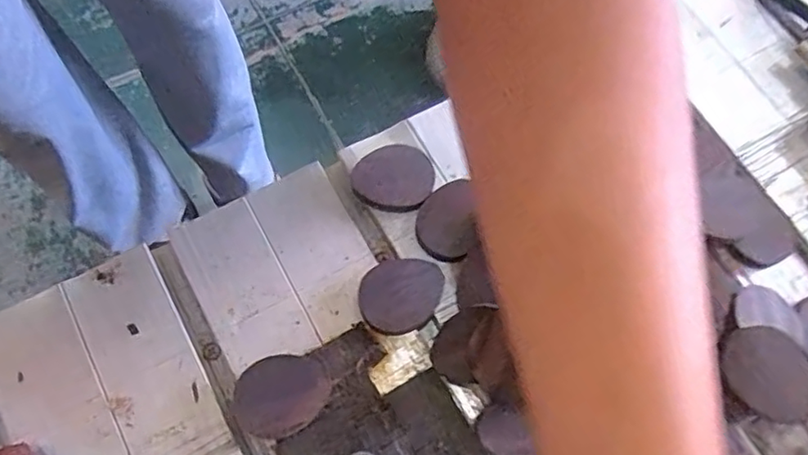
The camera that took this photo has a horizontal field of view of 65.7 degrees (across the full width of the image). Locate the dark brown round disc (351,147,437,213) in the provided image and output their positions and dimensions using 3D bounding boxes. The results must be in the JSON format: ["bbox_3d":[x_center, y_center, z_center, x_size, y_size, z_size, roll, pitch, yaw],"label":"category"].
[{"bbox_3d":[-0.006,-0.026,0.338,0.043,0.011,0.034,12,68,2],"label":"dark brown round disc"}]

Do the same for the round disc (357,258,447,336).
[{"bbox_3d":[-0.002,0.035,0.316,0.041,0.004,0.037,4,81,8],"label":"round disc"}]

